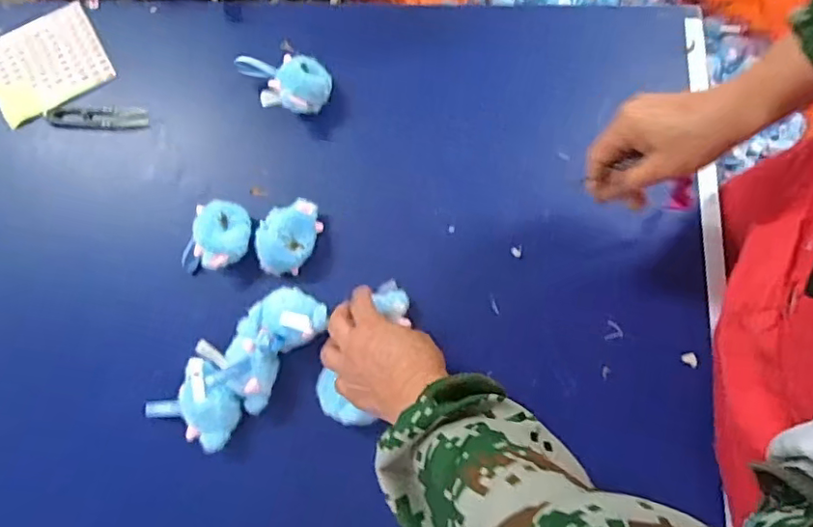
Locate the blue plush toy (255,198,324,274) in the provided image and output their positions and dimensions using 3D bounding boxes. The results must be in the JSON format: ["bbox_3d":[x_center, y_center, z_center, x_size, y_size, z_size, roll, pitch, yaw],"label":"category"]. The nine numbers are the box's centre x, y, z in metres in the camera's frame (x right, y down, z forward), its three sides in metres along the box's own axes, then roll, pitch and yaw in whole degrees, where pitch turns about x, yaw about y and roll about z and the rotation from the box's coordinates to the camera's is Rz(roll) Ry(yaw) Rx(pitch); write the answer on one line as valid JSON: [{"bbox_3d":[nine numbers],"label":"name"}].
[{"bbox_3d":[-0.112,-0.029,0.550,0.057,0.039,0.078,38,82,7],"label":"blue plush toy"}]

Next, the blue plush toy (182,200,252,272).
[{"bbox_3d":[-0.176,-0.025,0.551,0.060,0.040,0.069,12,80,3],"label":"blue plush toy"}]

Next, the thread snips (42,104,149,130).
[{"bbox_3d":[-0.317,-0.150,0.593,0.102,0.009,0.024,1,80,1],"label":"thread snips"}]

